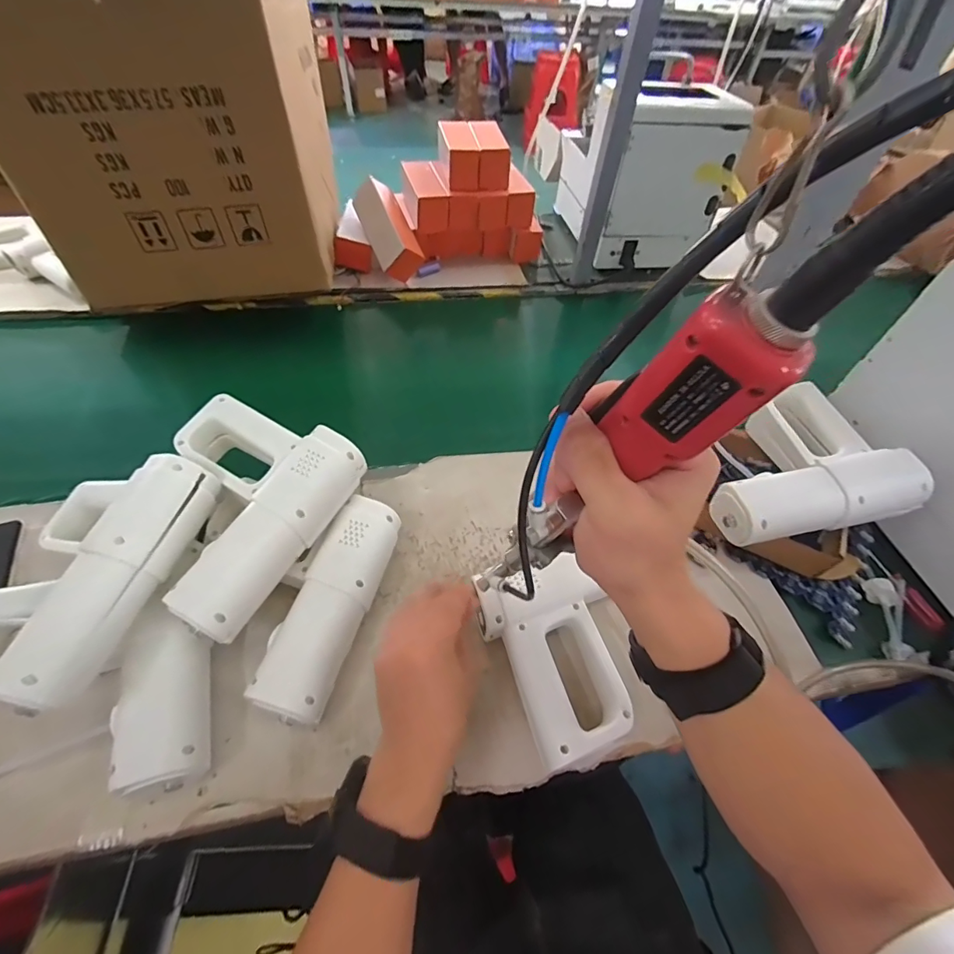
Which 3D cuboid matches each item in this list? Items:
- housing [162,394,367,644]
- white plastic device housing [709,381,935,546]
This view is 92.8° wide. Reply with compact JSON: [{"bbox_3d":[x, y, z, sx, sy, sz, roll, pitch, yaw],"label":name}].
[{"bbox_3d":[-0.240,0.025,0.441,0.176,0.063,0.204,24,55,13],"label":"housing"},{"bbox_3d":[0.341,-0.020,0.501,0.207,0.057,0.179,-11,55,-12],"label":"white plastic device housing"}]

